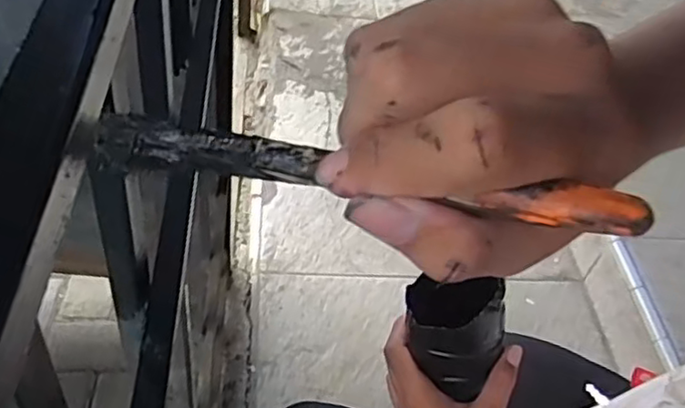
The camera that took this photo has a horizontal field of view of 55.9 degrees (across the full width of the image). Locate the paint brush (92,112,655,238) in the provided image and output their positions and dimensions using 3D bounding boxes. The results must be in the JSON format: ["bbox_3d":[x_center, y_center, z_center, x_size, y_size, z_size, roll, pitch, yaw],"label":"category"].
[{"bbox_3d":[-0.008,-0.011,0.186,0.175,0.012,0.015,10,46,30],"label":"paint brush"}]

